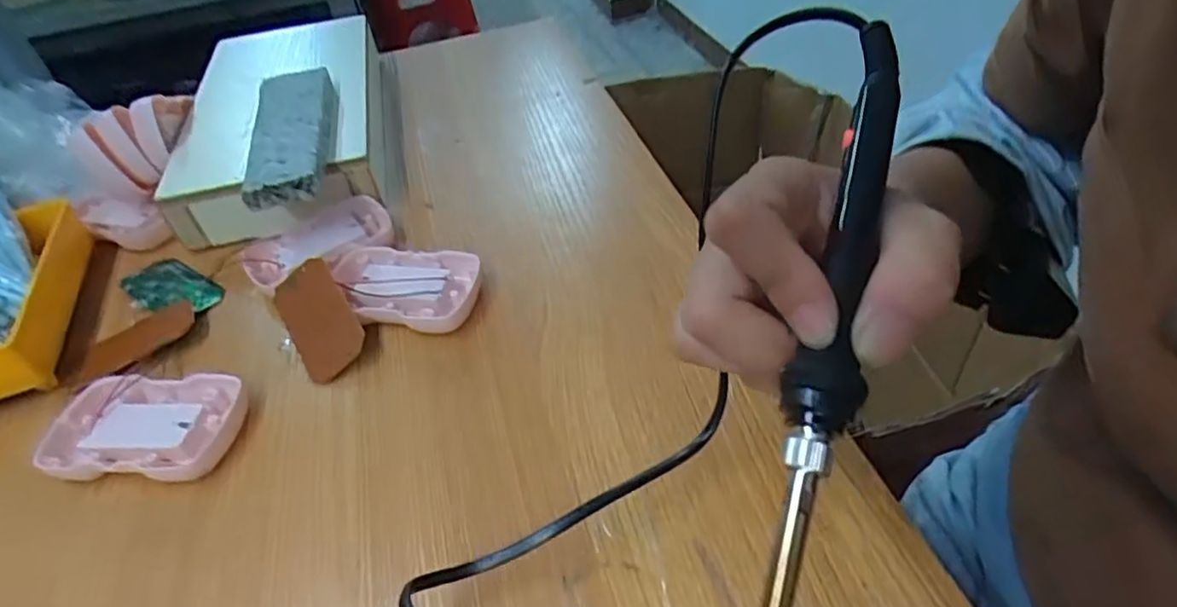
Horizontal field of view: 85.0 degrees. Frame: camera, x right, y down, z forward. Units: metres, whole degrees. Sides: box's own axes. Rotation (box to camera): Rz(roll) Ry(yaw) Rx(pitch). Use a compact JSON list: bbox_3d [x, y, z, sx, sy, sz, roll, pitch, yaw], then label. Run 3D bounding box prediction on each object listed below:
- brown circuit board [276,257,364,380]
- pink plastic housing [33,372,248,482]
[{"bbox_3d":[-0.148,0.008,0.349,0.038,0.004,0.073,-41,62,6],"label":"brown circuit board"},{"bbox_3d":[-0.216,0.061,0.313,0.087,0.015,0.055,-2,44,6],"label":"pink plastic housing"}]

